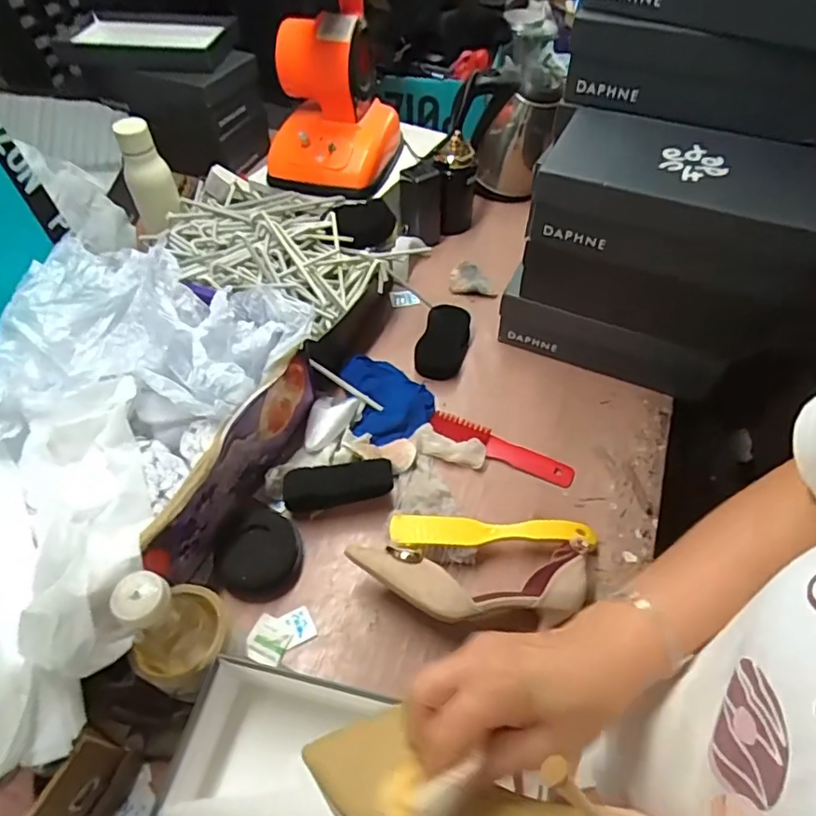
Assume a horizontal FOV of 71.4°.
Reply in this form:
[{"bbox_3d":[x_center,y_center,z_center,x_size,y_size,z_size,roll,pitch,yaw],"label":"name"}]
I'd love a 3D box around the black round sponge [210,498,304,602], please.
[{"bbox_3d":[-0.168,0.160,0.634,0.104,0.036,0.097,33,59,24],"label":"black round sponge"}]

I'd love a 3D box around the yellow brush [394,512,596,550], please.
[{"bbox_3d":[0.094,0.141,0.641,0.224,0.034,0.040,-3,52,-2],"label":"yellow brush"}]

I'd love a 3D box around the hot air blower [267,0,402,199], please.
[{"bbox_3d":[-0.119,-0.472,0.865,0.178,0.197,0.190,10,52,8],"label":"hot air blower"}]

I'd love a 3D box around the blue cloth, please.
[{"bbox_3d":[-0.025,-0.017,0.771,0.110,0.035,0.140,-11,52,-8],"label":"blue cloth"}]

